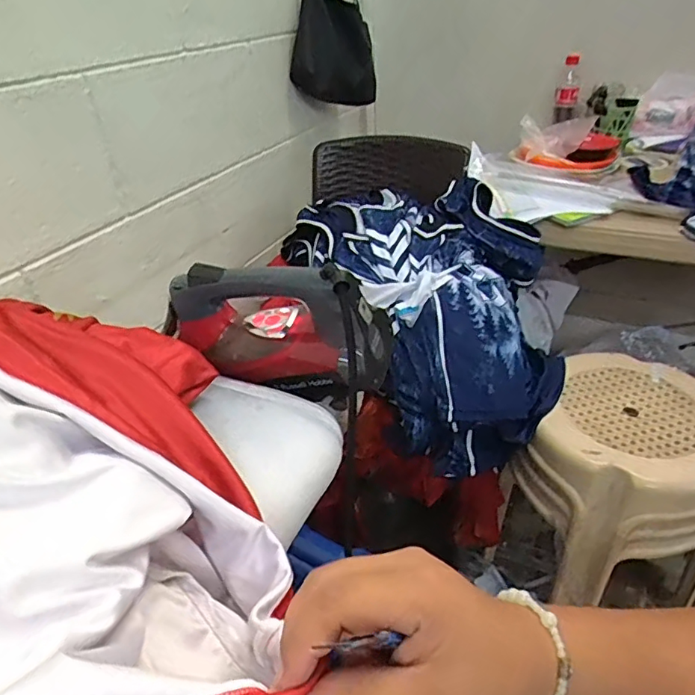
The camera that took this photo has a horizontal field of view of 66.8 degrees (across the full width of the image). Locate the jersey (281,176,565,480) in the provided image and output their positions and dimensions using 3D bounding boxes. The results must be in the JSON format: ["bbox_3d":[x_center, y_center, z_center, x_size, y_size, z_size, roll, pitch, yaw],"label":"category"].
[{"bbox_3d":[0.141,-0.078,0.947,0.334,0.310,0.498,-16,36,-18],"label":"jersey"}]

